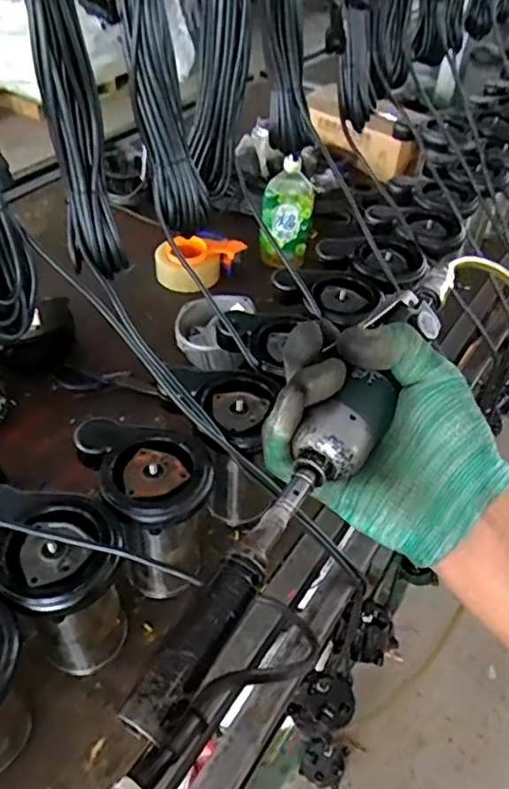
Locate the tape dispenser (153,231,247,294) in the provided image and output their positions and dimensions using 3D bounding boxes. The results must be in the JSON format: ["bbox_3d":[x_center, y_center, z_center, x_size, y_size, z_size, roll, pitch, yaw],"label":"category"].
[{"bbox_3d":[-0.101,-0.239,1.160,0.164,0.086,0.094,-16,48,-19],"label":"tape dispenser"}]

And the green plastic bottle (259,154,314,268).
[{"bbox_3d":[0.062,-0.337,1.164,0.097,0.192,0.072,7,45,3],"label":"green plastic bottle"}]

